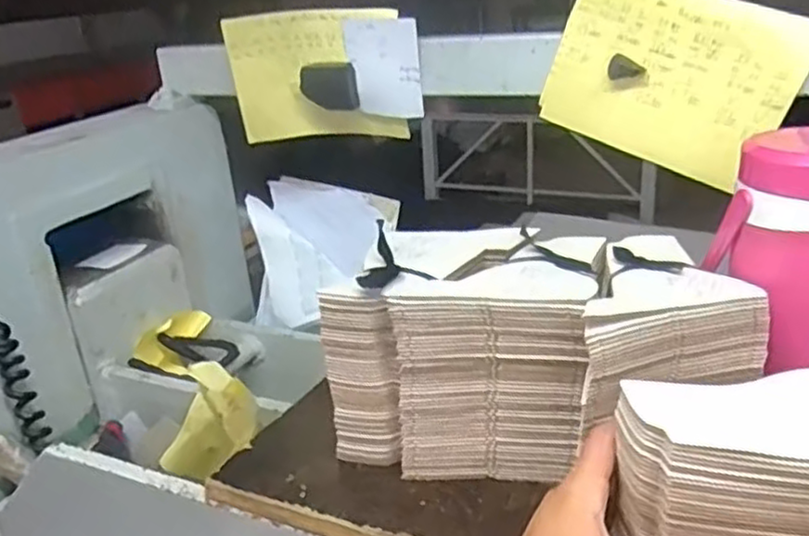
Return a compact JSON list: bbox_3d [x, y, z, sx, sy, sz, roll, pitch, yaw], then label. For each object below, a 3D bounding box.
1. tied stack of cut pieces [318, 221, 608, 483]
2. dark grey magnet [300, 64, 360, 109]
[{"bbox_3d":[0.050,0.061,0.575,0.190,0.142,0.155,4,27,15],"label":"tied stack of cut pieces"},{"bbox_3d":[-0.089,-0.213,0.851,0.070,0.052,0.017,9,29,24],"label":"dark grey magnet"}]

